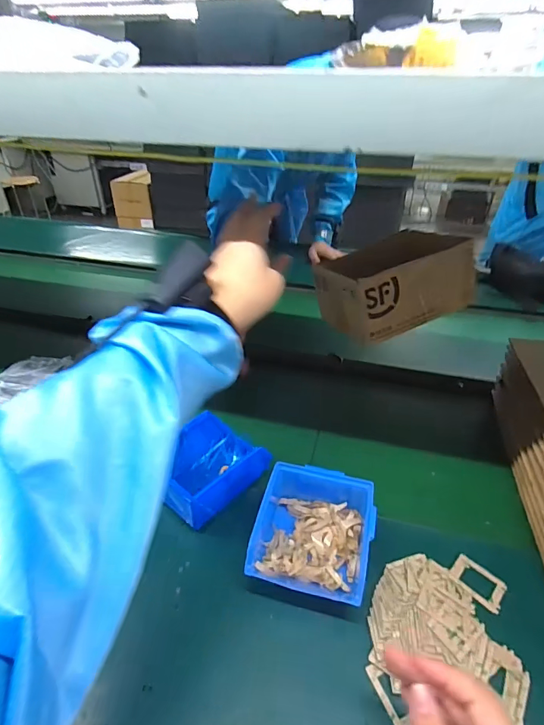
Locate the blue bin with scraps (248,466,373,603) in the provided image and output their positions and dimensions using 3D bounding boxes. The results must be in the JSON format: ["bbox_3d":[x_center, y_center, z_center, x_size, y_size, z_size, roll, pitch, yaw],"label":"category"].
[{"bbox_3d":[0.047,0.194,0.471,0.122,0.062,0.132,9,36,12],"label":"blue bin with scraps"}]

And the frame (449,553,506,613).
[{"bbox_3d":[0.232,0.245,0.459,0.038,0.005,0.055,-28,44,-35],"label":"frame"}]

